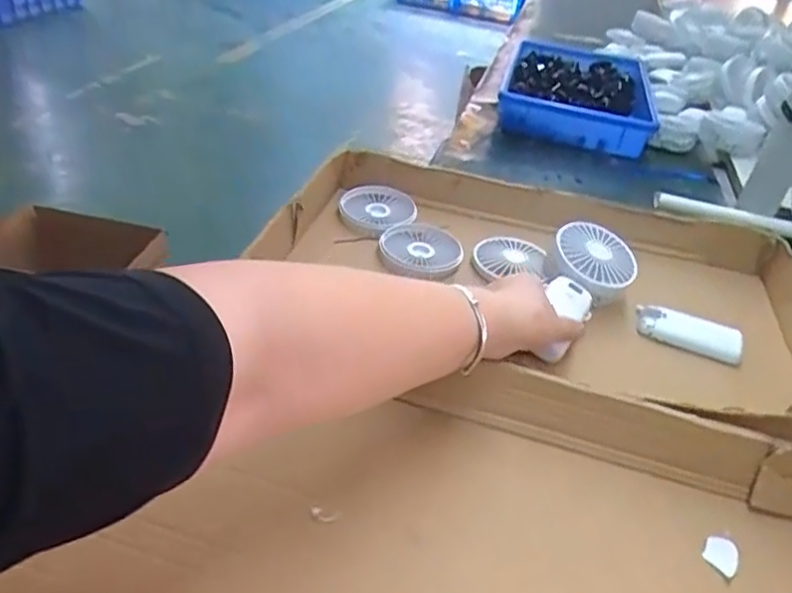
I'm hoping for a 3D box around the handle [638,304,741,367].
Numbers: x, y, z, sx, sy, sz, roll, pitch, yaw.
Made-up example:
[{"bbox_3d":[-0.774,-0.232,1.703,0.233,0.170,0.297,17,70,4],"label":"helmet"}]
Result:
[{"bbox_3d":[0.282,0.034,0.613,0.095,0.017,0.044,16,38,13],"label":"handle"}]

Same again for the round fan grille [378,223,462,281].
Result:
[{"bbox_3d":[0.028,-0.052,0.701,0.086,0.021,0.086,4,37,-3],"label":"round fan grille"}]

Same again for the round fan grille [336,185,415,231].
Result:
[{"bbox_3d":[-0.021,-0.105,0.741,0.084,0.017,0.084,12,37,8],"label":"round fan grille"}]

